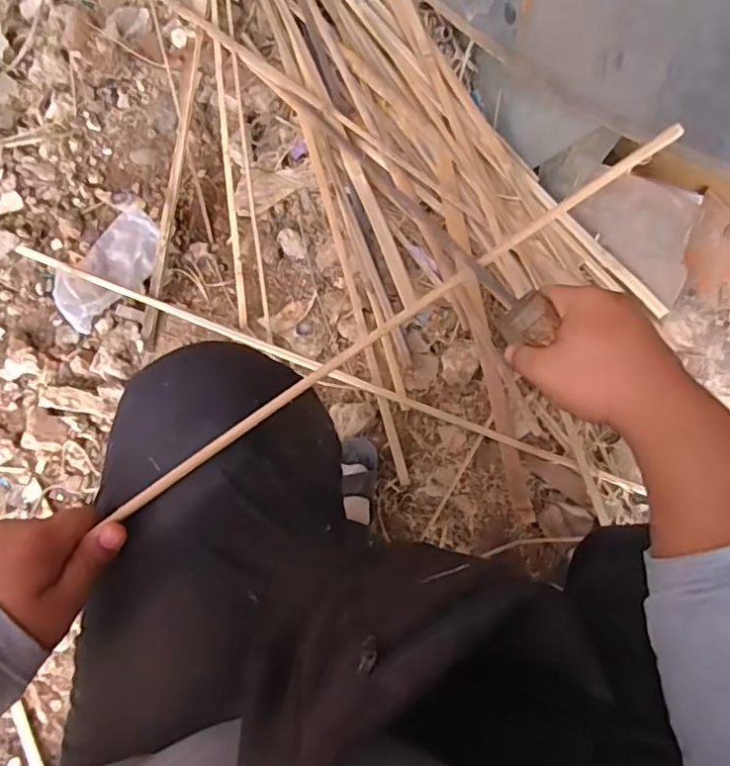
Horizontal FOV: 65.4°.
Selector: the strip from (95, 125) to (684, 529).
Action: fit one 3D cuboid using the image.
[{"bbox_3d":[0.038,-0.054,0.411,0.493,0.012,0.012,-34,74,-7],"label":"strip"}]

